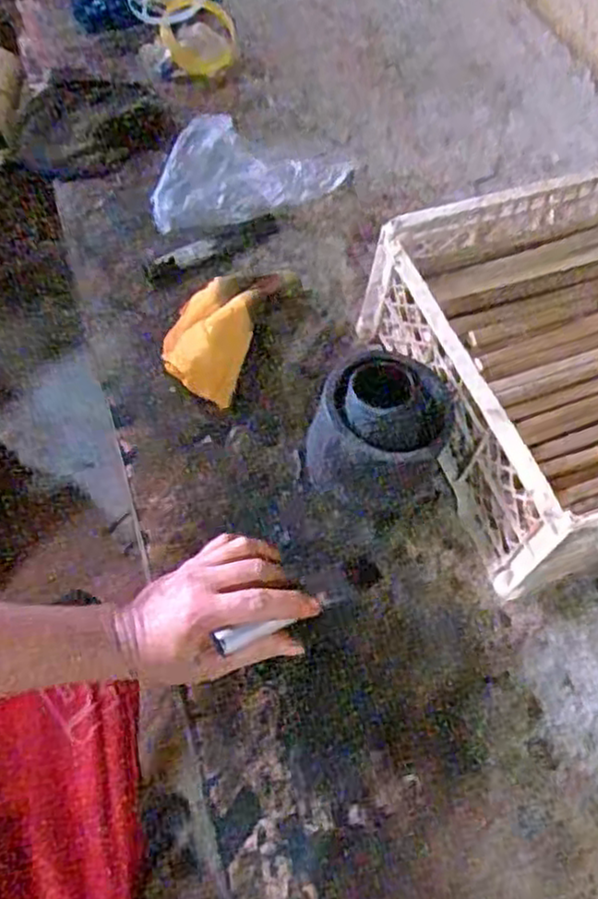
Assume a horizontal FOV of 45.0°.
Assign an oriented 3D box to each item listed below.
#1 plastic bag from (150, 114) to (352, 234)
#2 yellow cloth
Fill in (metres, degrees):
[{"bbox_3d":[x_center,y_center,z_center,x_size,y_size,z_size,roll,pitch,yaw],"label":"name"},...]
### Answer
[{"bbox_3d":[-0.054,-0.300,0.785,0.211,0.067,0.095,-6,59,-11],"label":"plastic bag"},{"bbox_3d":[-0.071,-0.123,0.690,0.088,0.033,0.171,25,58,8],"label":"yellow cloth"}]

